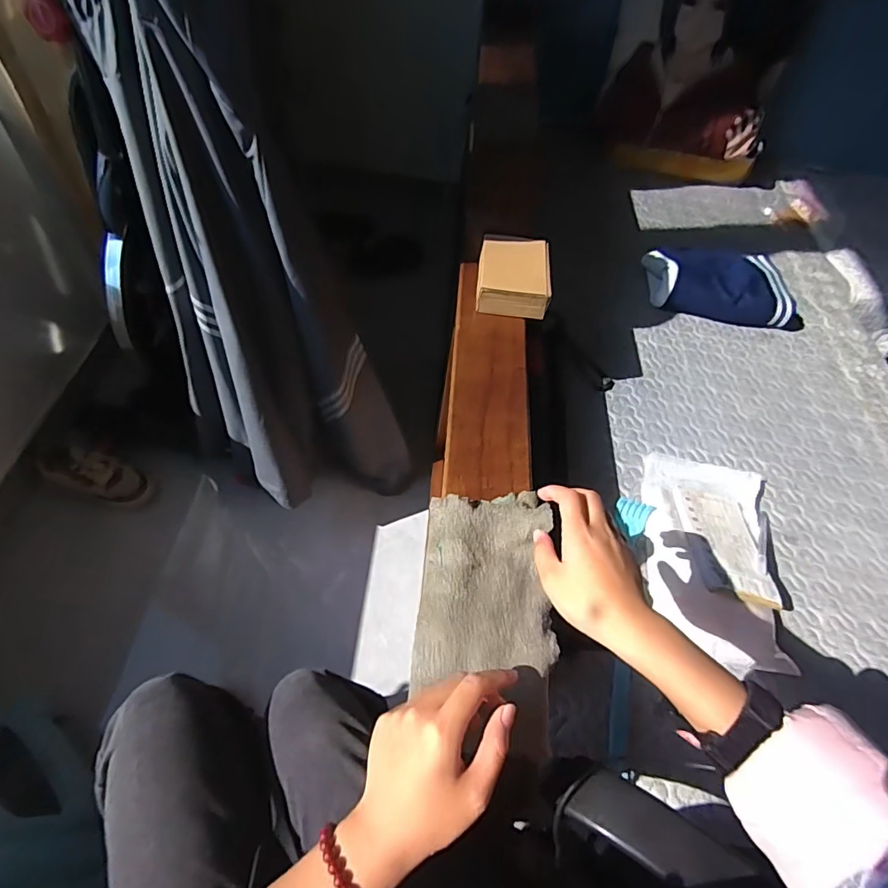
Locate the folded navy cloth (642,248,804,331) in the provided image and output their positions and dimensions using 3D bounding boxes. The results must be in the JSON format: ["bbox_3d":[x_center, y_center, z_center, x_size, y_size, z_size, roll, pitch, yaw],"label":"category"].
[{"bbox_3d":[0.556,-0.325,0.994,0.281,0.080,0.198,-1,57,-8],"label":"folded navy cloth"}]

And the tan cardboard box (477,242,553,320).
[{"bbox_3d":[0.099,-0.240,0.703,0.100,0.042,0.128,7,56,-3],"label":"tan cardboard box"}]

